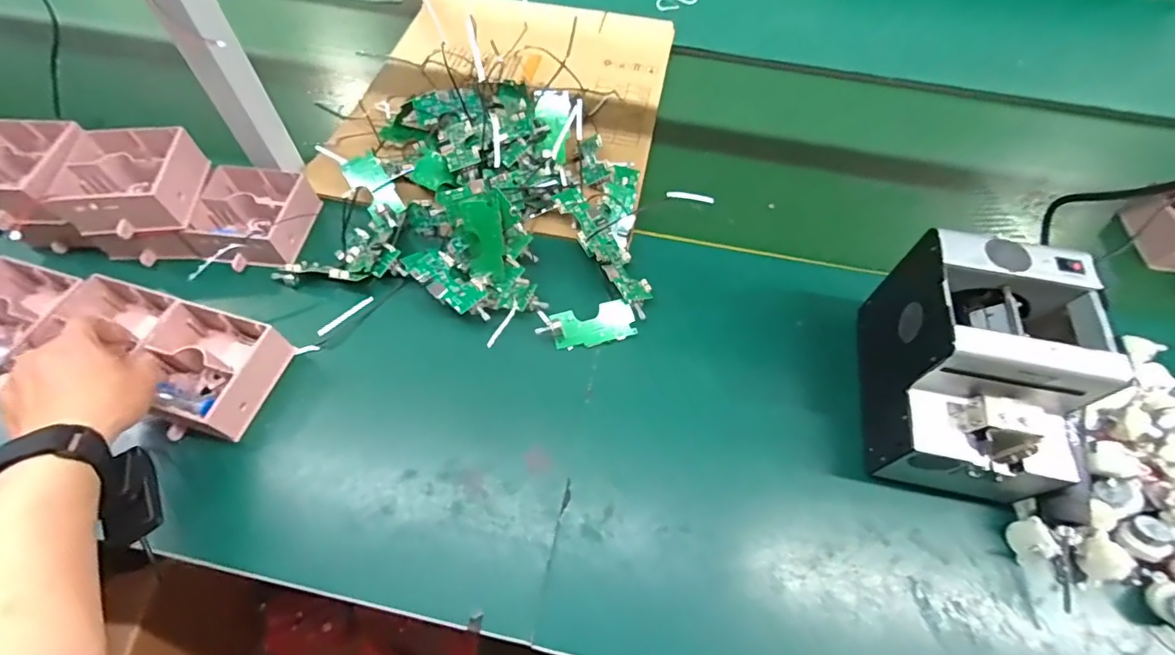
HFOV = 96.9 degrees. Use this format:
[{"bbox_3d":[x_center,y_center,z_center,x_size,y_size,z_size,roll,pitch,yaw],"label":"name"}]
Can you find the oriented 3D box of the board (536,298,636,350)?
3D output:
[{"bbox_3d":[0.000,-0.003,0.538,0.097,0.024,0.044,-16,72,-5],"label":"board"}]

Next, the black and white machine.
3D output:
[{"bbox_3d":[0.333,0.038,0.454,0.127,0.158,0.173,11,58,5],"label":"black and white machine"}]

